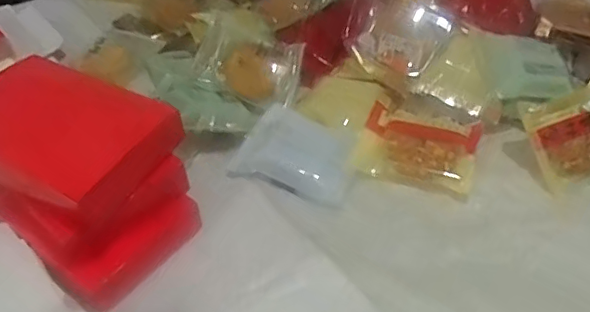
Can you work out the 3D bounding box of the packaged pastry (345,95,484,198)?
[{"bbox_3d":[0.136,-0.013,0.622,0.125,0.017,0.112,16,50,16],"label":"packaged pastry"}]

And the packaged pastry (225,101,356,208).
[{"bbox_3d":[0.004,-0.001,0.618,0.132,0.025,0.092,25,53,22],"label":"packaged pastry"}]

